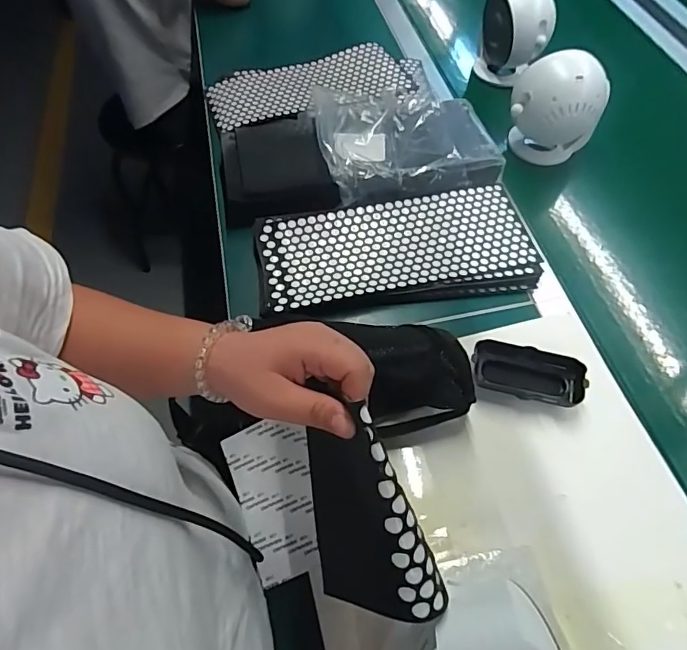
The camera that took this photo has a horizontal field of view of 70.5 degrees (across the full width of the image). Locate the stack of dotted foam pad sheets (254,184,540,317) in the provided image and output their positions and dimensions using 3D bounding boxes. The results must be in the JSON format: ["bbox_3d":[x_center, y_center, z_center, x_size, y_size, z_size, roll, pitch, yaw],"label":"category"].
[{"bbox_3d":[0.061,-0.091,0.586,0.326,0.025,0.141,-6,59,-5],"label":"stack of dotted foam pad sheets"}]

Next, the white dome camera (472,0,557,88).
[{"bbox_3d":[0.265,-0.456,0.759,0.101,0.128,0.082,15,59,8],"label":"white dome camera"}]

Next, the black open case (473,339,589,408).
[{"bbox_3d":[0.187,0.050,0.498,0.106,0.025,0.050,15,59,8],"label":"black open case"}]

